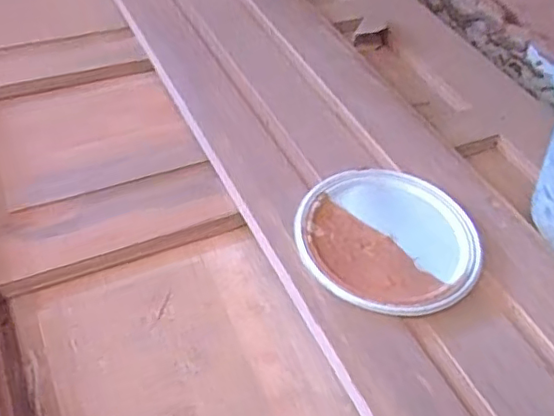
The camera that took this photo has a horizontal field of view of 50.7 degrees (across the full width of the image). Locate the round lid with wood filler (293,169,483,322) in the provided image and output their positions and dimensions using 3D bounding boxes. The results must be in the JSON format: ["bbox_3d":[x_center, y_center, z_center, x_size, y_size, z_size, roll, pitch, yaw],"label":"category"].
[{"bbox_3d":[0.107,0.026,0.563,0.166,0.013,0.170,2,48,-2],"label":"round lid with wood filler"}]

